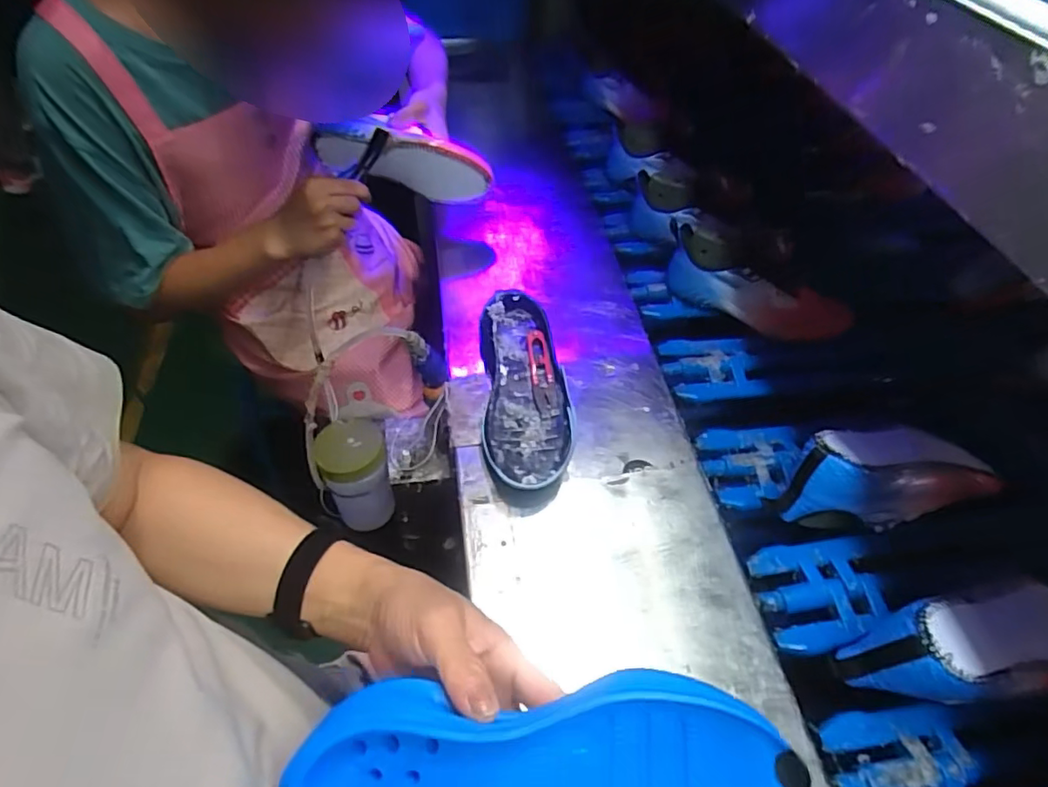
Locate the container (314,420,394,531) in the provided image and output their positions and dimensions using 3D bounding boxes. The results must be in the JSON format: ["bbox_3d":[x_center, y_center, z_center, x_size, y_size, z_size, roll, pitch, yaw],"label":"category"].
[{"bbox_3d":[-0.187,0.091,0.635,0.069,0.098,0.085,-17,52,-9],"label":"container"}]

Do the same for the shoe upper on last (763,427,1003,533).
[{"bbox_3d":[0.341,0.081,0.546,0.201,0.093,0.077,-12,51,-5],"label":"shoe upper on last"}]

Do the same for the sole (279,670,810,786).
[{"bbox_3d":[0.009,0.198,0.303,0.245,0.048,0.092,-2,93,1],"label":"sole"}]

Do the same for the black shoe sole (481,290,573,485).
[{"bbox_3d":[0.001,-0.005,0.586,0.089,0.052,0.233,-4,50,-2],"label":"black shoe sole"}]

